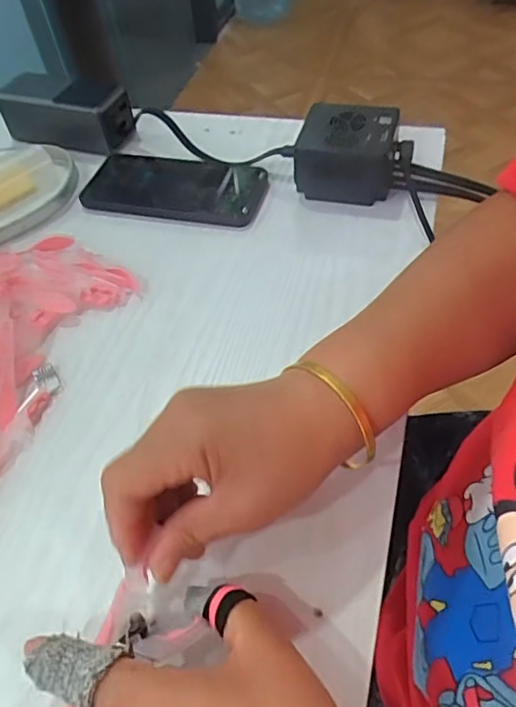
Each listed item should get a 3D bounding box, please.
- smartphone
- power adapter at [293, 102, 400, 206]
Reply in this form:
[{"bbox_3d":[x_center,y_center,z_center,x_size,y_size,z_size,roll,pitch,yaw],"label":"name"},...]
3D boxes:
[{"bbox_3d":[-0.075,-0.147,0.488,0.156,0.007,0.078,12,54,11],"label":"smartphone"},{"bbox_3d":[0.075,-0.168,0.472,0.080,0.049,0.079,11,54,14],"label":"power adapter"}]

